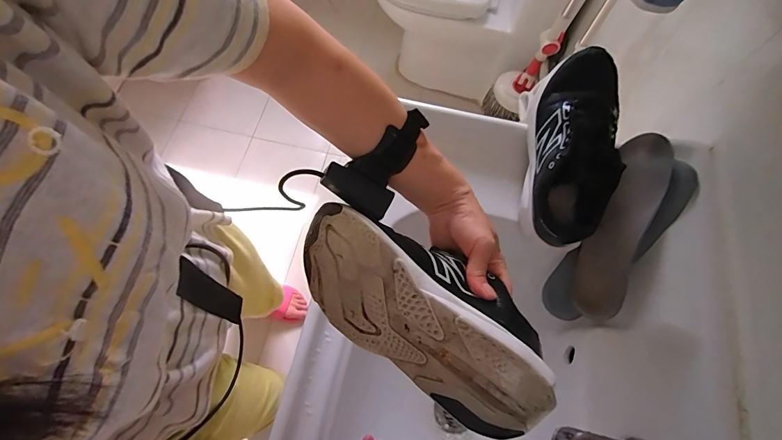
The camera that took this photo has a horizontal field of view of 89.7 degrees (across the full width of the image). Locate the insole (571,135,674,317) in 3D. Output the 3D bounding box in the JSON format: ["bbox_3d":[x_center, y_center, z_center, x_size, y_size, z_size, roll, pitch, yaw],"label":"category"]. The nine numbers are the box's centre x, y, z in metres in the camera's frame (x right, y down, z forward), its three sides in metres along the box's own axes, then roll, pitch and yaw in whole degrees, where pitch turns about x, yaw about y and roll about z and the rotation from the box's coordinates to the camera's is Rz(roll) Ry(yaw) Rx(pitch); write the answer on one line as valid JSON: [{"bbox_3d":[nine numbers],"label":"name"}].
[{"bbox_3d":[0.314,0.008,0.529,0.078,0.021,0.256,23,82,37],"label":"insole"}]

